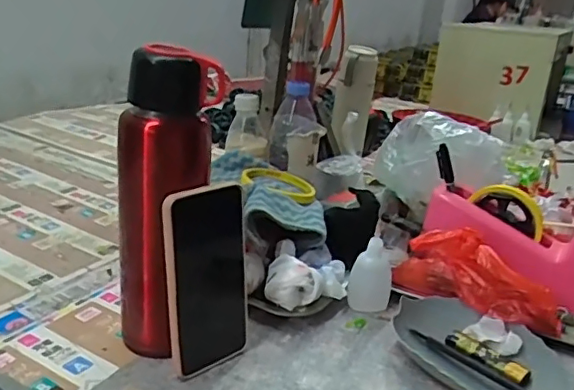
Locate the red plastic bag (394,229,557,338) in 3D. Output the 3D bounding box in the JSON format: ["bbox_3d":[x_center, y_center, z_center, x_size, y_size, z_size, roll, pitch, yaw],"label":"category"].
[{"bbox_3d":[0.195,0.091,0.585,0.171,0.083,0.048,18,24,30],"label":"red plastic bag"}]

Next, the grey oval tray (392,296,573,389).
[{"bbox_3d":[0.175,0.147,0.525,0.163,0.031,0.108,20,25,34],"label":"grey oval tray"}]

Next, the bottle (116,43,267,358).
[{"bbox_3d":[-0.102,0.012,0.493,0.075,0.266,0.070,21,26,35],"label":"bottle"}]

